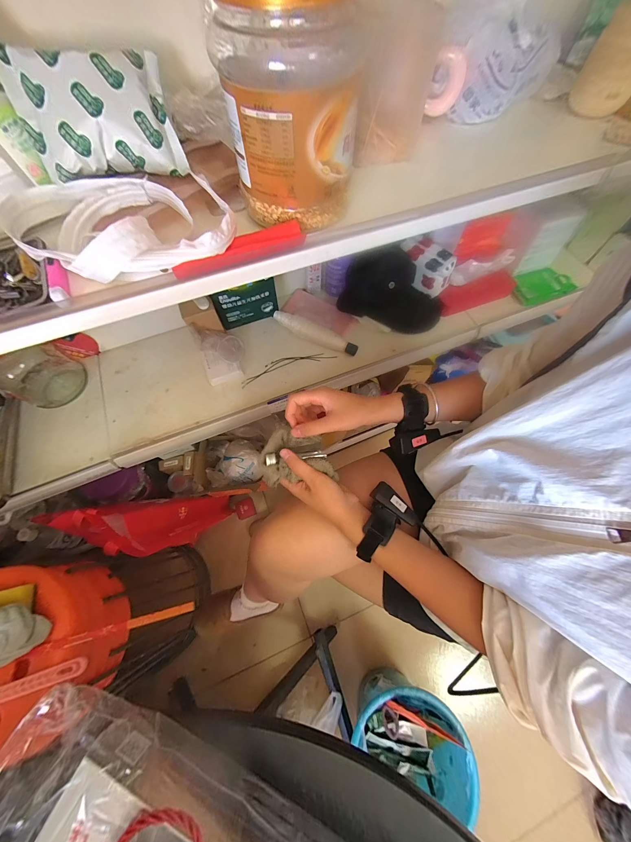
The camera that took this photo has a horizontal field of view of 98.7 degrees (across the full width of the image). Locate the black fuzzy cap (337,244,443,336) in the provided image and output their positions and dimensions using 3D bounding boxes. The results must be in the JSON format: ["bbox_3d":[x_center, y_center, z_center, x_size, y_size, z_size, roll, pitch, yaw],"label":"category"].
[{"bbox_3d":[0.187,-0.299,0.655,0.246,0.169,0.076,19,69,7],"label":"black fuzzy cap"}]

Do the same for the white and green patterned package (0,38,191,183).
[{"bbox_3d":[-0.234,-0.333,0.291,0.148,0.116,0.042,-21,26,-16],"label":"white and green patterned package"}]

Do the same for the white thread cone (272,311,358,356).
[{"bbox_3d":[-0.002,-0.210,0.647,0.216,0.029,0.037,28,70,10],"label":"white thread cone"}]

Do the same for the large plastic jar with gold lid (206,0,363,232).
[{"bbox_3d":[-0.021,-0.298,0.252,0.128,0.160,0.106,5,68,1],"label":"large plastic jar with gold lid"}]

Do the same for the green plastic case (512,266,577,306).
[{"bbox_3d":[0.590,-0.350,0.705,0.150,0.028,0.083,-19,69,-8],"label":"green plastic case"}]

